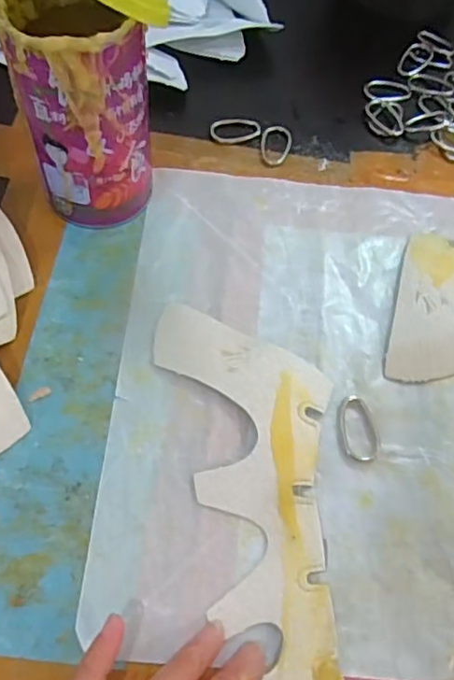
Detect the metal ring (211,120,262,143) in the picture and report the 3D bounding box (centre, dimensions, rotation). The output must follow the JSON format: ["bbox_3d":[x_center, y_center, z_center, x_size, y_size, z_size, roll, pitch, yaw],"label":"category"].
[{"bbox_3d":[0.006,-0.138,0.393,0.032,0.004,0.018,-2,62,-5],"label":"metal ring"}]

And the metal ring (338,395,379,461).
[{"bbox_3d":[0.066,0.044,0.298,0.018,0.004,0.033,-3,62,-6],"label":"metal ring"}]

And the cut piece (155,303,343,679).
[{"bbox_3d":[0.016,0.076,0.278,0.077,0.007,0.207,-9,64,-1],"label":"cut piece"}]

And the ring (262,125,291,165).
[{"bbox_3d":[0.032,-0.128,0.389,0.020,0.004,0.031,9,62,1],"label":"ring"}]

